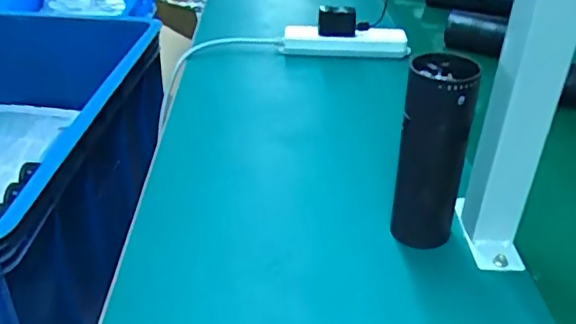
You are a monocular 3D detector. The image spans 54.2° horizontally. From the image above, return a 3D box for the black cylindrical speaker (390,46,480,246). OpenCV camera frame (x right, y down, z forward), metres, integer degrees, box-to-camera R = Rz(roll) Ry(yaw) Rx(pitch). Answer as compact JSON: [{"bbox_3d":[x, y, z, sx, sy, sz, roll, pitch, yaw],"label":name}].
[{"bbox_3d":[0.120,-0.003,0.470,0.055,0.164,0.054,9,35,14],"label":"black cylindrical speaker"}]

